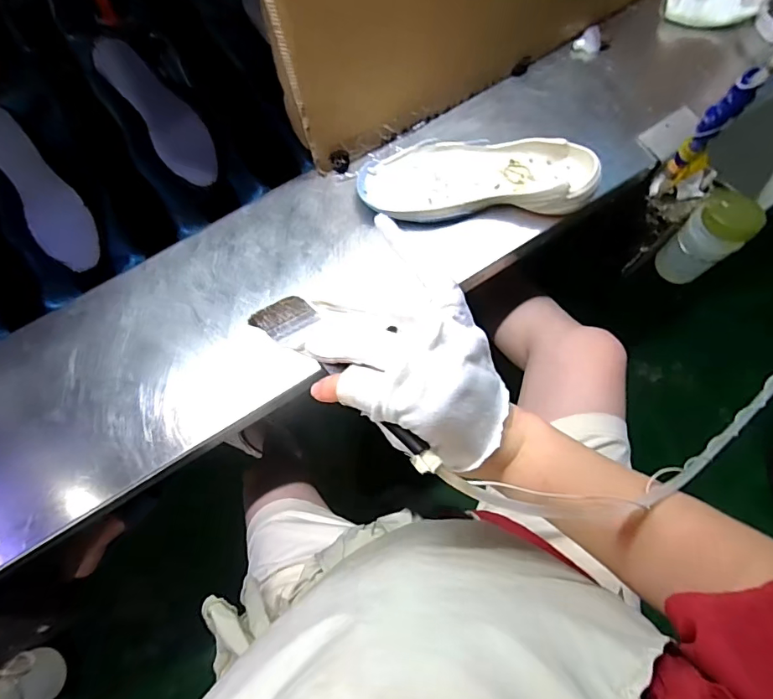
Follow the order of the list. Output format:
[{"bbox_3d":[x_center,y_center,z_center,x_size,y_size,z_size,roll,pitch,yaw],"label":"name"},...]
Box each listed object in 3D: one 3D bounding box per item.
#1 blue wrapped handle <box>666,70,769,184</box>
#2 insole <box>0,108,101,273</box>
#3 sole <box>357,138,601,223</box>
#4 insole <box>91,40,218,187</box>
[{"bbox_3d":[0.370,-0.249,0.532,0.026,0.153,0.039,-43,77,-13],"label":"blue wrapped handle"},{"bbox_3d":[-0.449,-0.206,0.616,0.068,0.015,0.213,-31,102,-10],"label":"insole"},{"bbox_3d":[0.107,-0.210,0.584,0.281,0.051,0.102,-1,72,0],"label":"sole"},{"bbox_3d":[-0.315,-0.329,0.655,0.069,0.031,0.219,-39,96,-12],"label":"insole"}]

